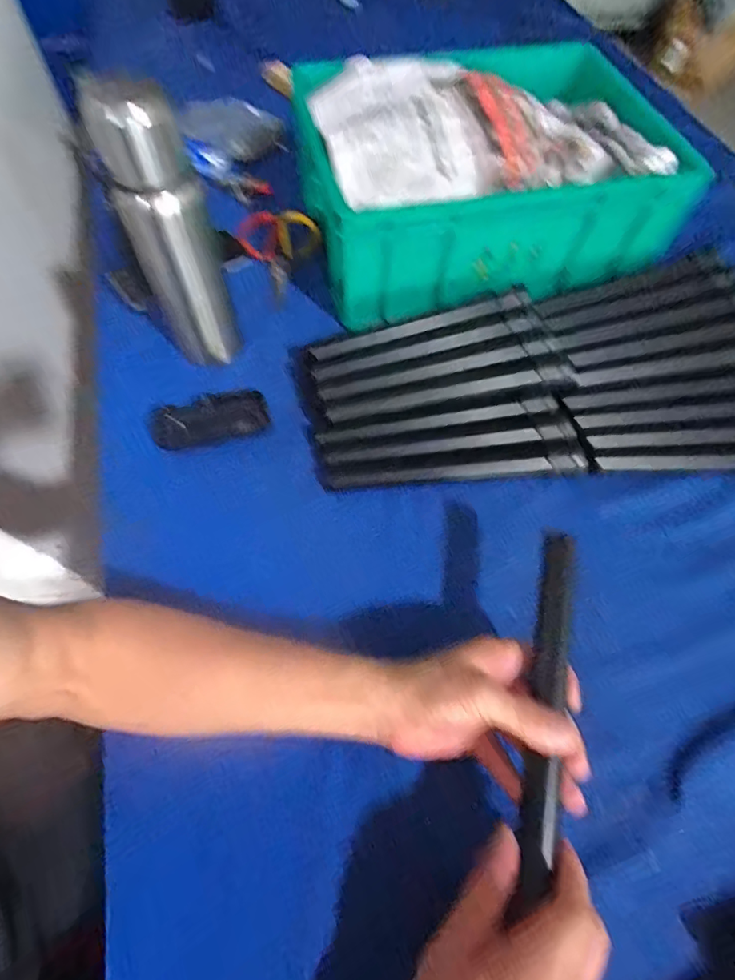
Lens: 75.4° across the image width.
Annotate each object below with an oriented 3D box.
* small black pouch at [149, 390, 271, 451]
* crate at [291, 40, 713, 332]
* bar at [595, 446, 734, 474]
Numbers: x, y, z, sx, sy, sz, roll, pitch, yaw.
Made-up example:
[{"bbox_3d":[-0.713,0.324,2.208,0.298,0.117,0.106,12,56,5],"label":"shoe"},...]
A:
[{"bbox_3d":[-0.160,-0.073,0.486,0.113,0.014,0.053,-14,61,-7],"label":"small black pouch"},{"bbox_3d":[0.125,-0.383,0.580,0.378,0.159,0.305,-11,63,-8],"label":"crate"},{"bbox_3d":[0.352,-0.030,0.478,0.241,0.015,0.032,-1,60,0],"label":"bar"}]

